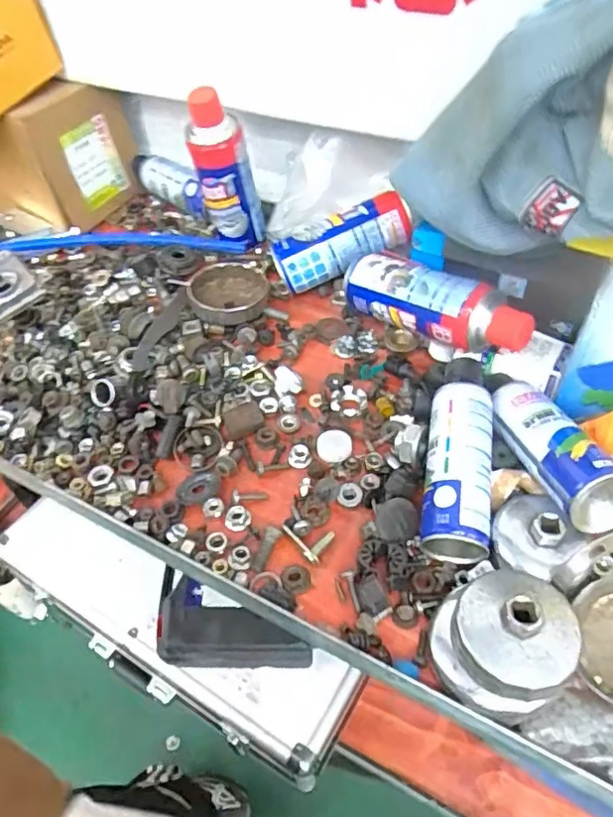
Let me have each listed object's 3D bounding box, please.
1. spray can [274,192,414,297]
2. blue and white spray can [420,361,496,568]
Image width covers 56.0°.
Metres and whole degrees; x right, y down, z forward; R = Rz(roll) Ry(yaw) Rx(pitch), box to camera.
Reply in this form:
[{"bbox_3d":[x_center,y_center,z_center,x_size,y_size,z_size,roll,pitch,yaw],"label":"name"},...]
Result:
[{"bbox_3d":[0.044,-0.193,0.662,0.166,0.056,0.059,-25,52,9],"label":"spray can"},{"bbox_3d":[0.130,0.038,0.495,0.053,0.059,0.180,7,51,10],"label":"blue and white spray can"}]

